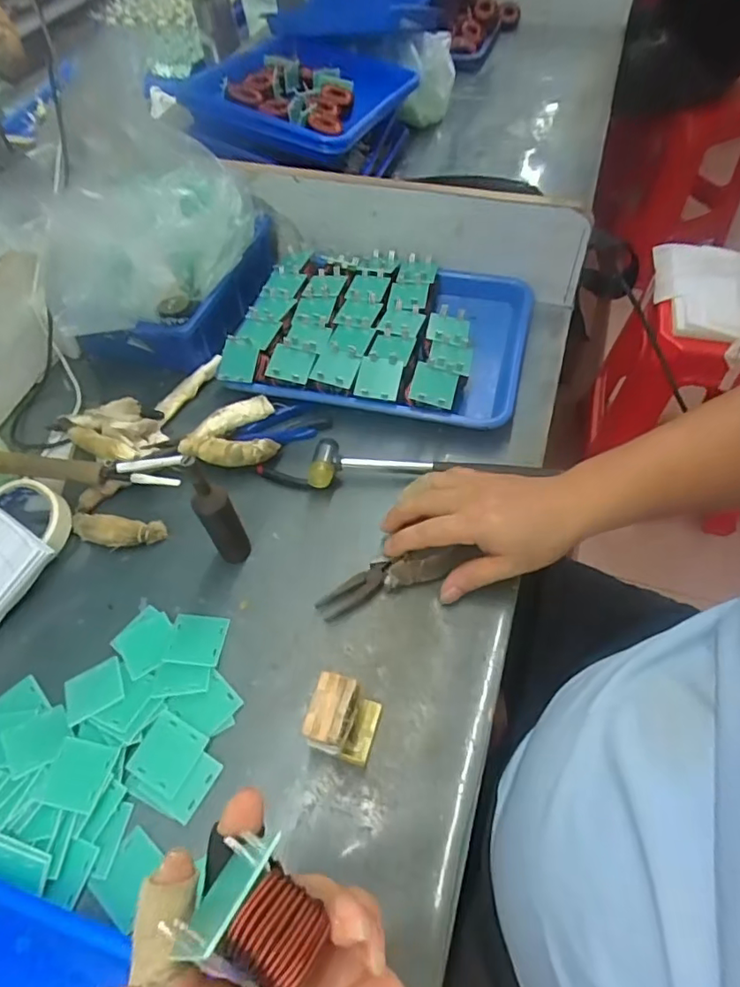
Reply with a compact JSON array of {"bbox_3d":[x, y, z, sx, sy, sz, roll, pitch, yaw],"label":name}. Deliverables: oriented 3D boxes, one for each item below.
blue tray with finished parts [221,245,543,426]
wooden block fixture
[{"bbox_3d":[0.021,-0.196,0.657,0.312,0.060,0.250,12,57,12],"label":"blue tray with finished parts"},{"bbox_3d":[-0.020,0.170,0.418,0.046,0.056,0.050,12,57,12],"label":"wooden block fixture"}]

